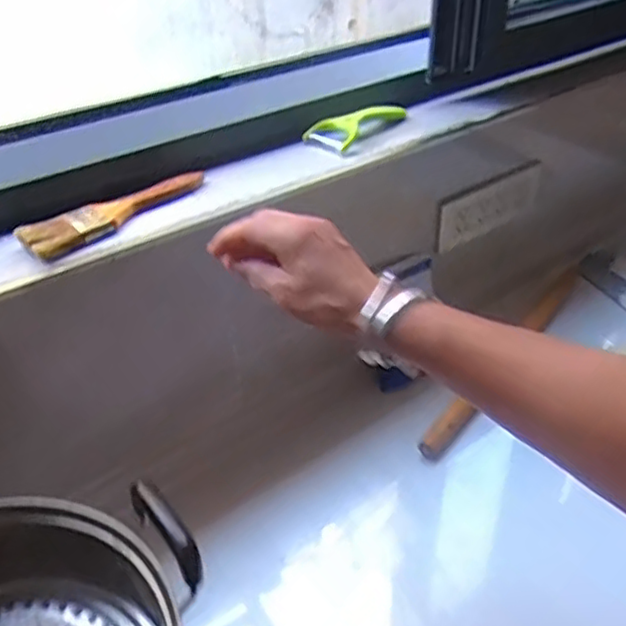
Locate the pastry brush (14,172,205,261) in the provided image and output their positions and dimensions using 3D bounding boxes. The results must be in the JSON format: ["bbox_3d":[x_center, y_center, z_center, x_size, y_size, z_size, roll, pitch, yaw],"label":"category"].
[{"bbox_3d":[-0.174,-0.094,0.617,0.187,0.016,0.040,-27,44,-32],"label":"pastry brush"}]

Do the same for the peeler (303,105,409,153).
[{"bbox_3d":[0.051,-0.219,0.765,0.053,0.030,0.120,29,45,35],"label":"peeler"}]

